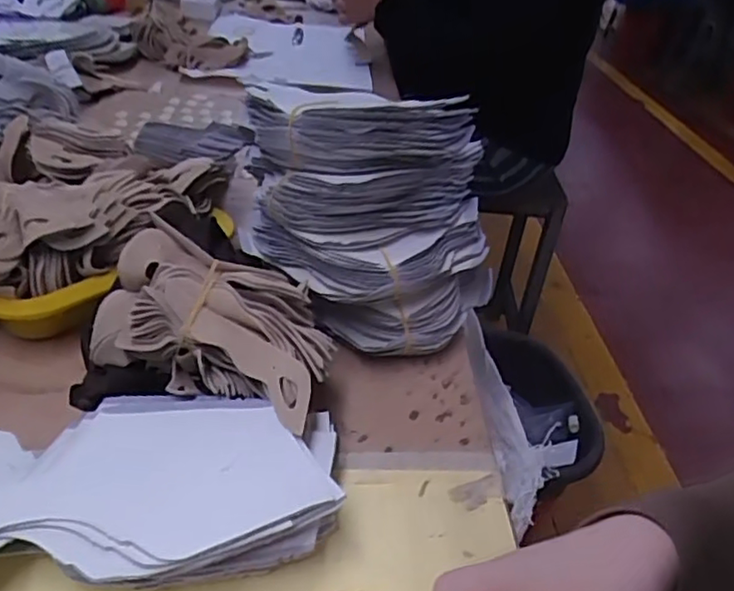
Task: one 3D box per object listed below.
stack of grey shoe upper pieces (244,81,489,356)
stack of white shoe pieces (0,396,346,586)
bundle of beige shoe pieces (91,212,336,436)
[{"bbox_3d":[0.001,-0.048,0.451,0.164,0.175,0.104,2,36,-6],"label":"stack of grey shoe upper pieces"},{"bbox_3d":[-0.125,0.105,0.318,0.217,0.051,0.104,0,37,-10],"label":"stack of white shoe pieces"},{"bbox_3d":[-0.088,0.009,0.384,0.149,0.044,0.093,16,37,13],"label":"bundle of beige shoe pieces"}]

